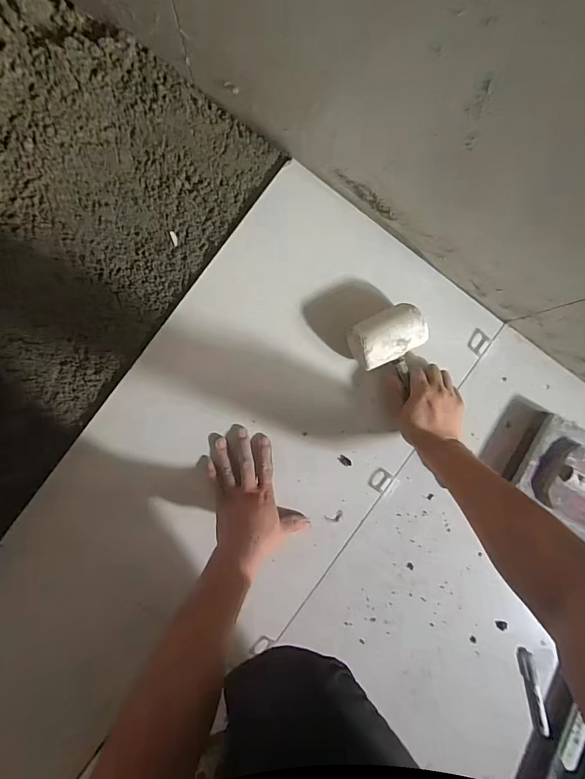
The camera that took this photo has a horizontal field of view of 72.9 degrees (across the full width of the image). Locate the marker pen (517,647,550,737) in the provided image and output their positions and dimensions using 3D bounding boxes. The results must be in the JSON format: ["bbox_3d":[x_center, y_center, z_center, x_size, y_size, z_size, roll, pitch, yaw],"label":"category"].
[{"bbox_3d":[0.378,0.470,0.618,0.021,0.016,0.128,-14,91,-3],"label":"marker pen"}]

